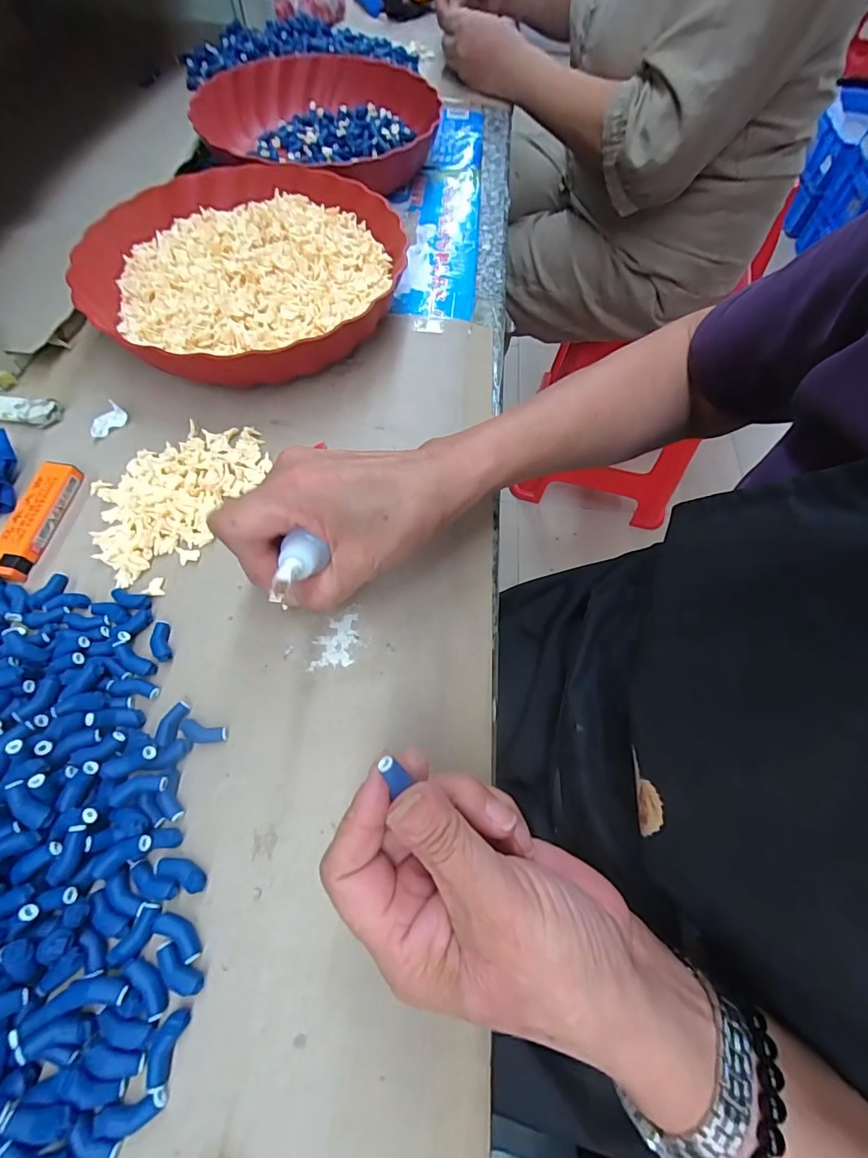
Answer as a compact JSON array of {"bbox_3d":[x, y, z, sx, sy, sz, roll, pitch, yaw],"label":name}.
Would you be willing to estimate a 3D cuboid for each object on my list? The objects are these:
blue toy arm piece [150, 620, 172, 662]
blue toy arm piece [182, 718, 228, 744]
[{"bbox_3d":[-0.152,0.034,0.262,0.009,0.007,0.025,-17,65,-10],"label":"blue toy arm piece"},{"bbox_3d":[-0.119,0.079,0.242,0.024,0.005,0.010,11,63,4],"label":"blue toy arm piece"}]

